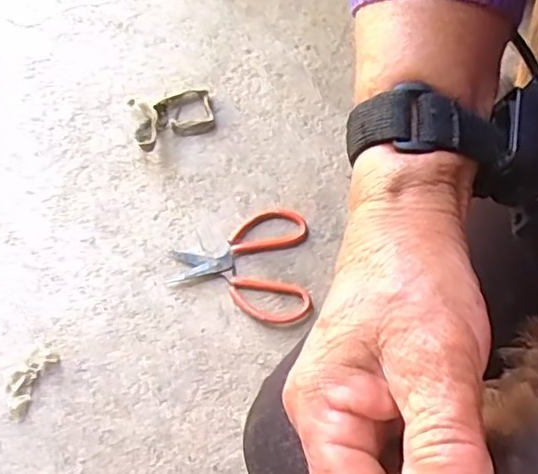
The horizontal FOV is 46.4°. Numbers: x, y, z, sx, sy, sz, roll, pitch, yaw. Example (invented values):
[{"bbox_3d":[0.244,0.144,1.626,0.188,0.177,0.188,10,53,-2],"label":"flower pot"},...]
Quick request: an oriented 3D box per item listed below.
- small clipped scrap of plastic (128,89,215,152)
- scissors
[{"bbox_3d":[-0.120,-0.148,0.786,0.099,0.026,0.069,-14,76,-5],"label":"small clipped scrap of plastic"},{"bbox_3d":[-0.035,0.035,0.745,0.162,0.010,0.136,-1,75,-1],"label":"scissors"}]

